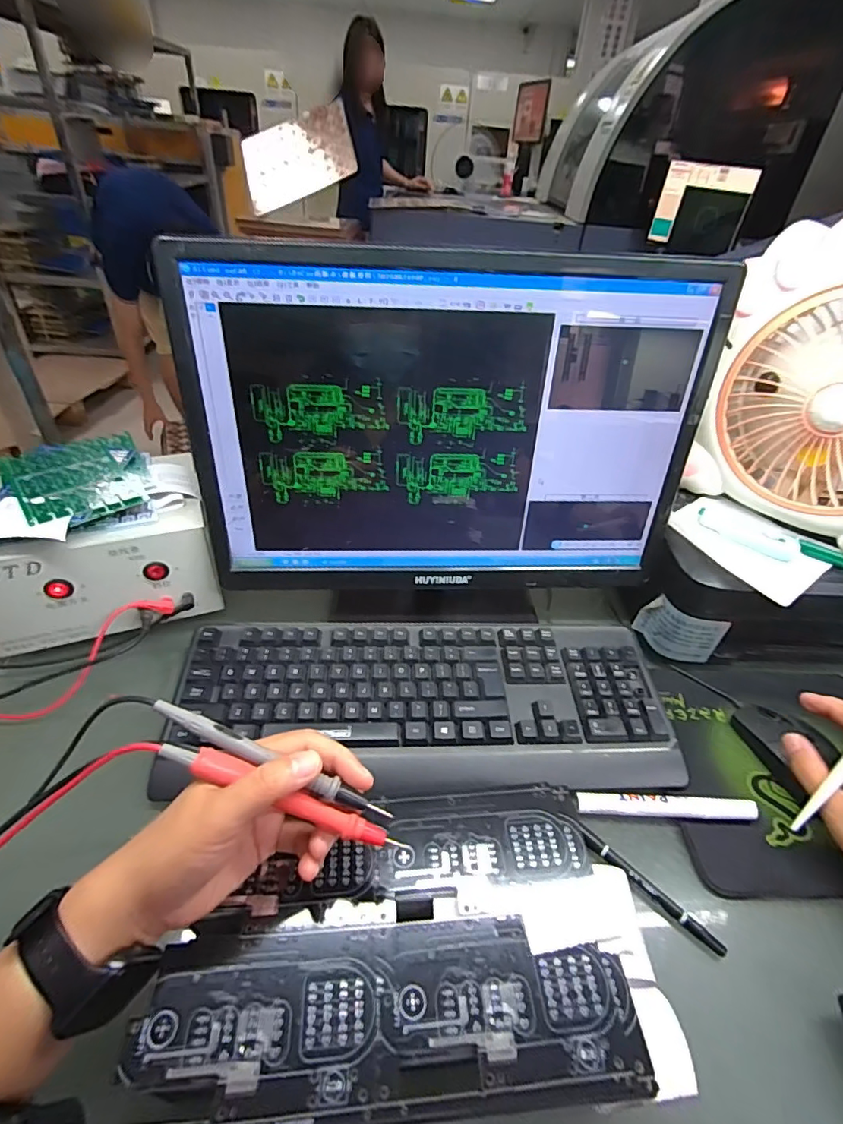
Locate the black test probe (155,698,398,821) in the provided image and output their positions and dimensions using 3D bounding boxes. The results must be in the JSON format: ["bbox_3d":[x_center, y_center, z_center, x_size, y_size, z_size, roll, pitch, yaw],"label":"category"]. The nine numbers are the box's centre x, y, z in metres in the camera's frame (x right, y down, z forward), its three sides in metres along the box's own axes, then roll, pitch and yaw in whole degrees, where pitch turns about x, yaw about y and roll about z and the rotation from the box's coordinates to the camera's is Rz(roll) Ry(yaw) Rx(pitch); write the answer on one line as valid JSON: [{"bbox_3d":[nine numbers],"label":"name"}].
[{"bbox_3d":[-0.084,0.110,0.280,0.141,0.008,0.010,24,42,3],"label":"black test probe"}]

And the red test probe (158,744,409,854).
[{"bbox_3d":[-0.072,0.127,0.274,0.140,0.008,0.017,24,41,-2],"label":"red test probe"}]

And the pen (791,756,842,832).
[{"bbox_3d":[0.330,0.149,0.385,0.150,0.012,0.010,-41,53,-8],"label":"pen"}]

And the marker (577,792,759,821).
[{"bbox_3d":[0.198,0.201,0.412,0.141,0.017,0.017,4,40,-1],"label":"marker"}]

